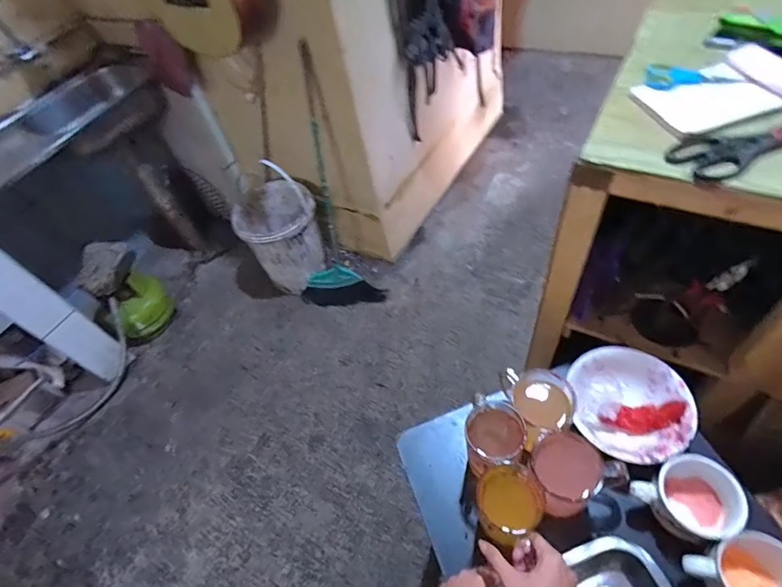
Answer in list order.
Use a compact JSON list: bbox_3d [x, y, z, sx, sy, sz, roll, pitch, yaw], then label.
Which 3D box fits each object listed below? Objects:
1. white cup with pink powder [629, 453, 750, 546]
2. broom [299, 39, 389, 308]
[{"bbox_3d":[0.356,0.248,0.525,0.098,0.077,0.088,-29,53,-10],"label":"white cup with pink powder"},{"bbox_3d":[-0.206,-0.370,1.542,0.311,0.886,0.189,-2,33,4],"label":"broom"}]

